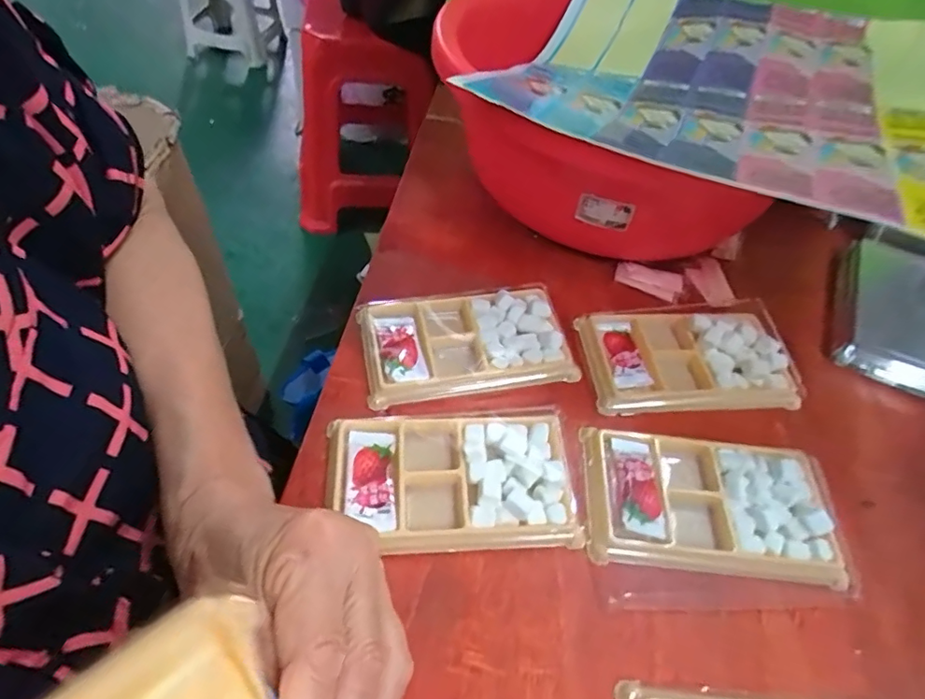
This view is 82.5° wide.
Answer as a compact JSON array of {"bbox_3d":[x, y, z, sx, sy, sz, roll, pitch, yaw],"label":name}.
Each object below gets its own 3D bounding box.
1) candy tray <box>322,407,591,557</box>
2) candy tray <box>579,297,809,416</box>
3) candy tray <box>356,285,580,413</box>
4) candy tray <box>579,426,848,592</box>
[{"bbox_3d":[-0.008,0.071,0.292,0.132,0.013,0.076,-3,53,-4],"label":"candy tray"},{"bbox_3d":[0.148,0.001,0.349,0.129,0.015,0.074,-3,53,-4],"label":"candy tray"},{"bbox_3d":[0.001,-0.007,0.350,0.130,0.013,0.078,-7,54,-8],"label":"candy tray"},{"bbox_3d":[0.134,0.084,0.292,0.130,0.014,0.074,5,53,1],"label":"candy tray"}]

